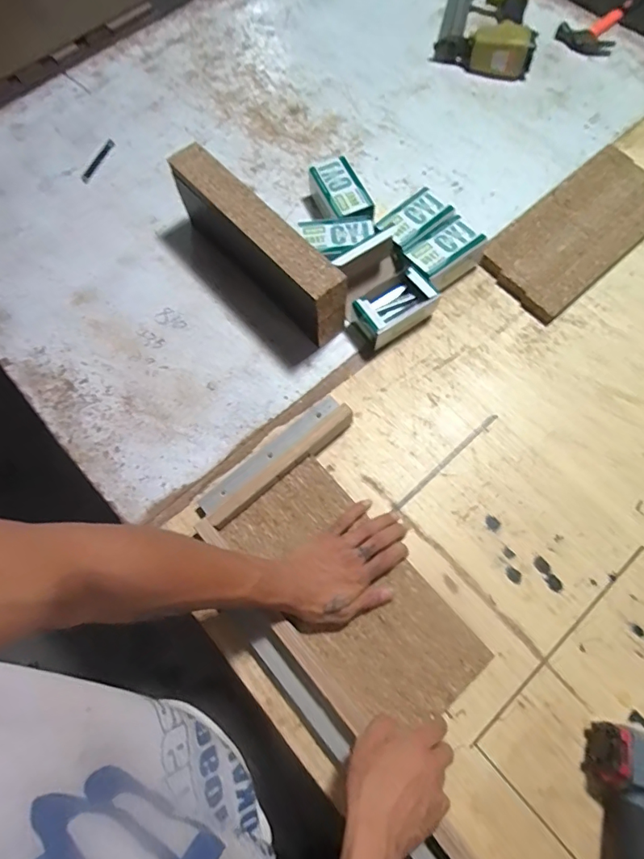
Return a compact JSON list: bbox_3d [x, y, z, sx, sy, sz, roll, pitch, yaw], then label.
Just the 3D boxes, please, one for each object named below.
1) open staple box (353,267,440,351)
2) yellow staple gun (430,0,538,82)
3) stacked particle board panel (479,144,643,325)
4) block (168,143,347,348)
[{"bbox_3d":[0.100,-0.171,0.679,0.117,0.056,0.072,-40,75,-12],"label":"open staple box"},{"bbox_3d":[0.309,-0.754,0.869,0.177,0.065,0.226,16,71,6],"label":"yellow staple gun"},{"bbox_3d":[0.394,-0.304,0.728,0.309,0.024,0.149,-39,74,-12],"label":"stacked particle board panel"},{"bbox_3d":[-0.091,-0.256,0.670,0.312,0.124,0.065,42,76,14],"label":"block"}]

